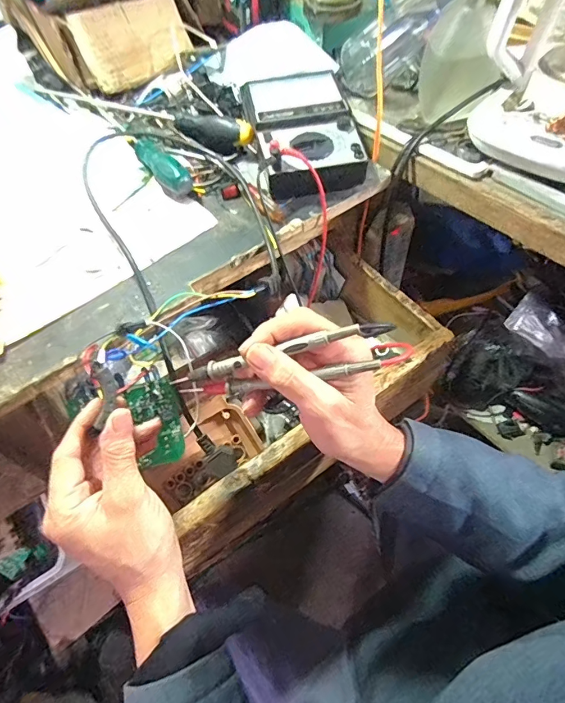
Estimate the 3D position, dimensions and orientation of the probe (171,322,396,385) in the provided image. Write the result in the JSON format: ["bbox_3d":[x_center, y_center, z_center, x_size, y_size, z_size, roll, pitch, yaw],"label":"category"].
[{"bbox_3d":[-0.004,0.002,0.300,0.158,0.009,0.009,-16,53,16],"label":"probe"}]

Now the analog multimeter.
[{"bbox_3d":[0.025,-0.247,0.498,0.118,0.055,0.194,-7,55,-4],"label":"analog multimeter"}]

